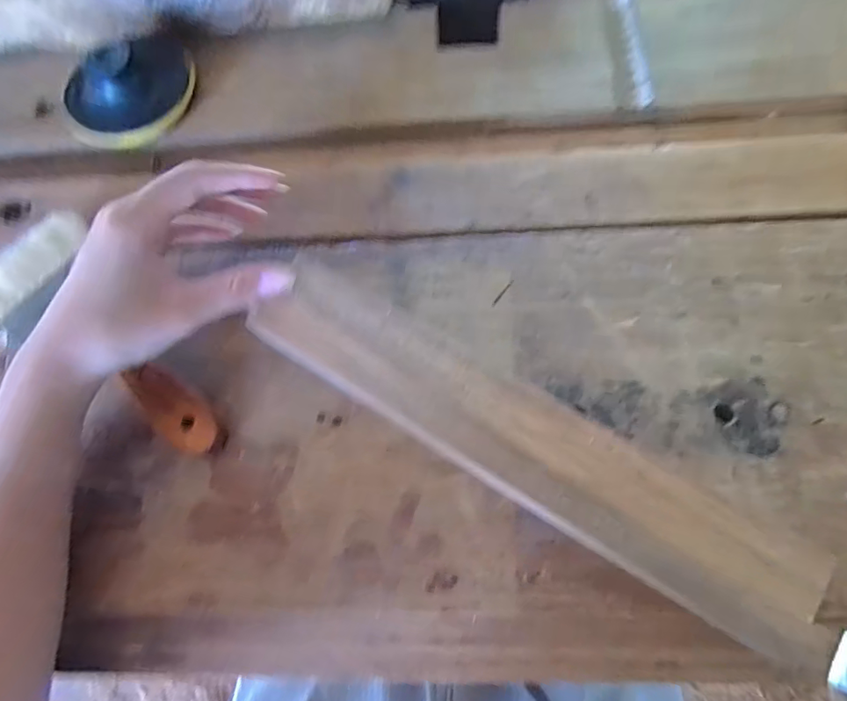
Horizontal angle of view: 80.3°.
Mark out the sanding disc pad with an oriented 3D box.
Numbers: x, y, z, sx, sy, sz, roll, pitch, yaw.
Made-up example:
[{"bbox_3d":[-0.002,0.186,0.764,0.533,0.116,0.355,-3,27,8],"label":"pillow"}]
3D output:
[{"bbox_3d":[-0.203,-0.181,0.344,0.075,0.025,0.084,15,73,10],"label":"sanding disc pad"}]

